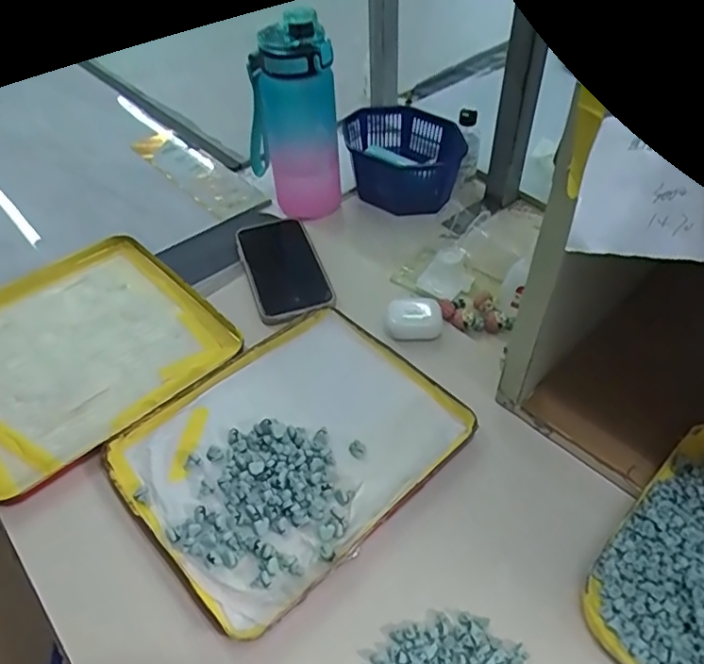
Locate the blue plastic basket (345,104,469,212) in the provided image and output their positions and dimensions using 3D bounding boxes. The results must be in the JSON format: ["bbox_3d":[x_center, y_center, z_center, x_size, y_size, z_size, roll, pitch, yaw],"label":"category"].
[{"bbox_3d":[0.062,-0.220,0.723,0.129,0.067,0.151,-7,49,-1],"label":"blue plastic basket"}]

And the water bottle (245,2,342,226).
[{"bbox_3d":[-0.068,-0.236,0.654,0.097,0.221,0.069,-10,50,-5],"label":"water bottle"}]

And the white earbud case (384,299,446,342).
[{"bbox_3d":[0.060,-0.012,0.559,0.054,0.027,0.045,-5,49,0],"label":"white earbud case"}]

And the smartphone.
[{"bbox_3d":[-0.074,-0.071,0.617,0.078,0.011,0.164,-15,47,-11],"label":"smartphone"}]

